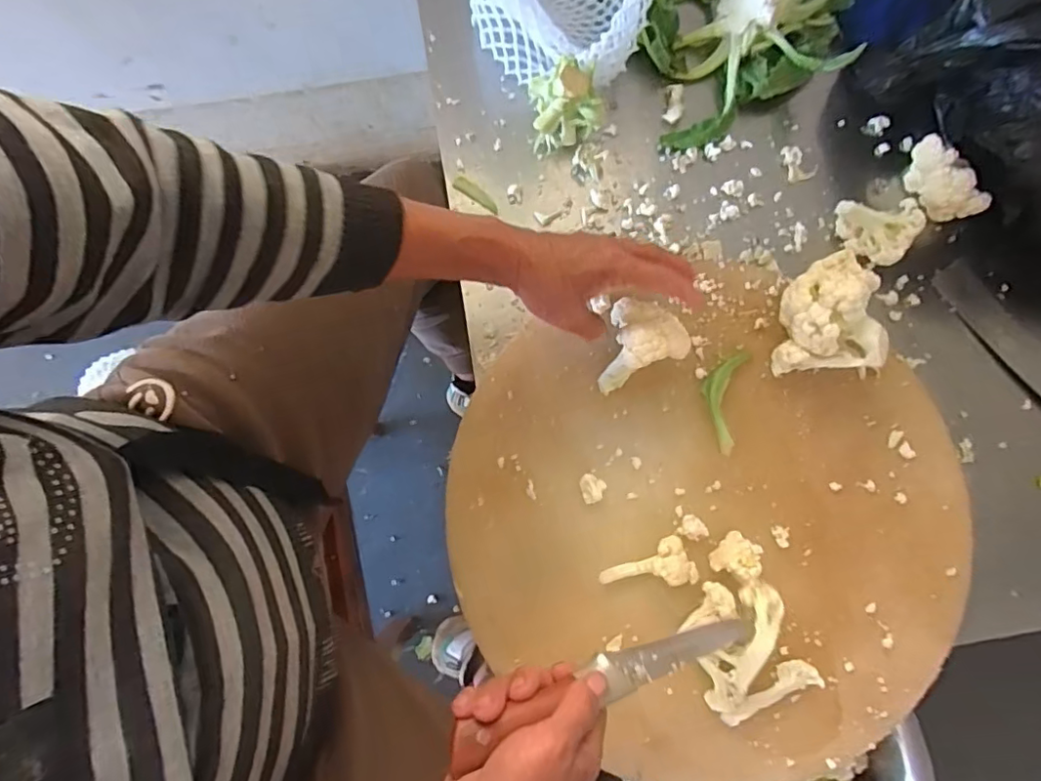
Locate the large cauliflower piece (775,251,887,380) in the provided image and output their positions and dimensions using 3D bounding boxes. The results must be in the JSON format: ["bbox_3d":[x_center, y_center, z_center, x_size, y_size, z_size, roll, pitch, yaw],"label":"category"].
[{"bbox_3d":[0.246,-0.060,0.449,0.069,0.082,0.085,3,80,-1],"label":"large cauliflower piece"}]

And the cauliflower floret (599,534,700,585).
[{"bbox_3d":[0.100,0.139,0.441,0.073,0.026,0.035,-14,80,10],"label":"cauliflower floret"}]

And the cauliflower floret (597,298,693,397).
[{"bbox_3d":[0.091,-0.041,0.448,0.065,0.069,0.059,-21,81,-5],"label":"cauliflower floret"}]

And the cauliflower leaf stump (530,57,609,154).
[{"bbox_3d":[0.043,-0.272,0.530,0.069,0.049,0.065,-14,80,-4],"label":"cauliflower leaf stump"}]

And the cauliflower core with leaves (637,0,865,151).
[{"bbox_3d":[0.225,-0.368,0.532,0.225,0.085,0.223,-11,80,-3],"label":"cauliflower core with leaves"}]

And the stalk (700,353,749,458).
[{"bbox_3d":[0.170,0.006,0.470,0.034,0.012,0.089,13,80,1],"label":"stalk"}]

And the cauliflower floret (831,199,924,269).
[{"bbox_3d":[0.322,-0.143,0.507,0.062,0.034,0.055,3,80,-1],"label":"cauliflower floret"}]

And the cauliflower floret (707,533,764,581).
[{"bbox_3d":[0.168,0.128,0.437,0.031,0.037,0.033,0,80,-1],"label":"cauliflower floret"}]

